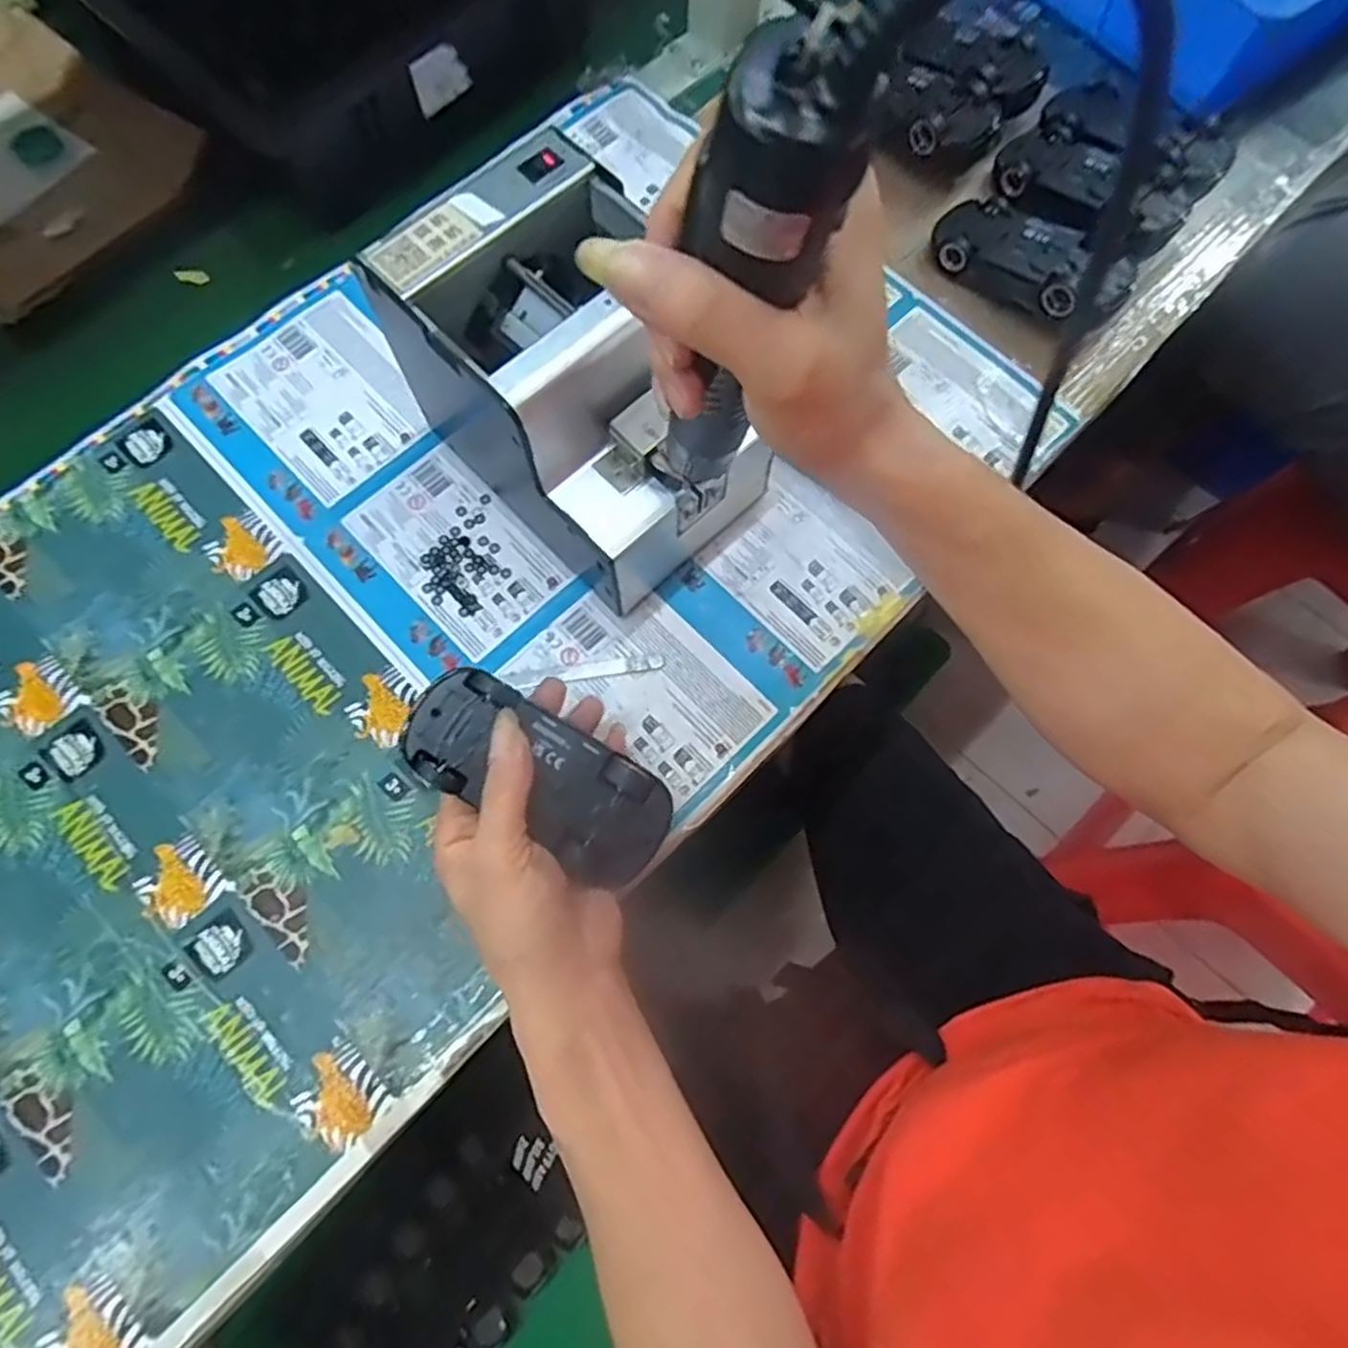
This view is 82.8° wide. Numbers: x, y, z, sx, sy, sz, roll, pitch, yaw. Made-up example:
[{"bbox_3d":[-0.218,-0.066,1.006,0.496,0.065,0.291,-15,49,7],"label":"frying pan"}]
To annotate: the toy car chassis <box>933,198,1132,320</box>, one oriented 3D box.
[{"bbox_3d":[0.241,-0.282,0.523,0.070,0.038,0.134,-42,77,-13],"label":"toy car chassis"}]

